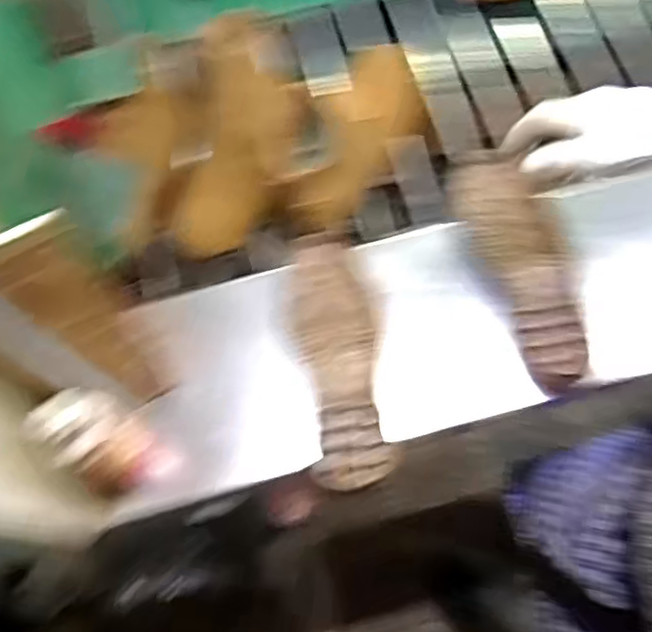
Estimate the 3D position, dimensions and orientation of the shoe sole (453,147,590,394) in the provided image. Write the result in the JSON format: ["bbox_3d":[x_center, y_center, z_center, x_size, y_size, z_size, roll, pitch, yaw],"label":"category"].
[{"bbox_3d":[0.231,-0.063,0.784,0.096,0.040,0.301,-13,66,-2],"label":"shoe sole"}]

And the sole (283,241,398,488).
[{"bbox_3d":[0.010,0.045,0.766,0.093,0.027,0.284,-8,69,-1],"label":"sole"}]

